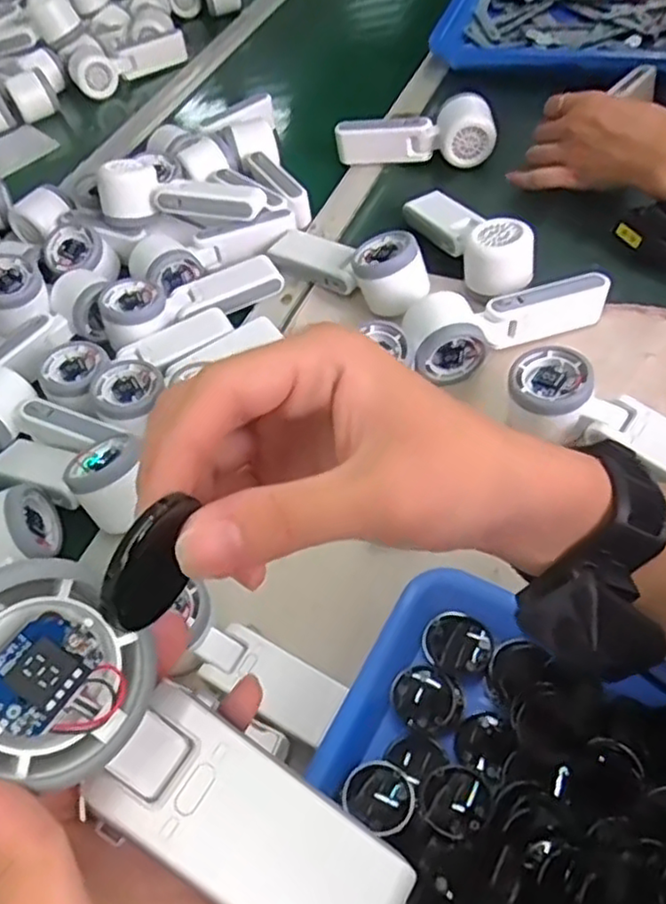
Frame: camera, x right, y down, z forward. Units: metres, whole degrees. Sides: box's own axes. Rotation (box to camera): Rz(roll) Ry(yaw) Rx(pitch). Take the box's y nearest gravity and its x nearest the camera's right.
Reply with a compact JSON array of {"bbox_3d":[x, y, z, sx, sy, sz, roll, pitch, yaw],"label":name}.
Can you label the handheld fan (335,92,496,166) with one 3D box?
[{"bbox_3d":[0.087,-0.341,0.721,0.168,0.062,0.046,7,55,16],"label":"handheld fan"}]

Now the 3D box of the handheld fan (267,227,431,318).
[{"bbox_3d":[0.016,-0.172,0.622,0.170,0.056,0.049,26,59,34],"label":"handheld fan"}]

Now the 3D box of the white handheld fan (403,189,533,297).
[{"bbox_3d":[0.120,-0.202,0.618,0.047,0.061,0.156,-27,53,-9],"label":"white handheld fan"}]

